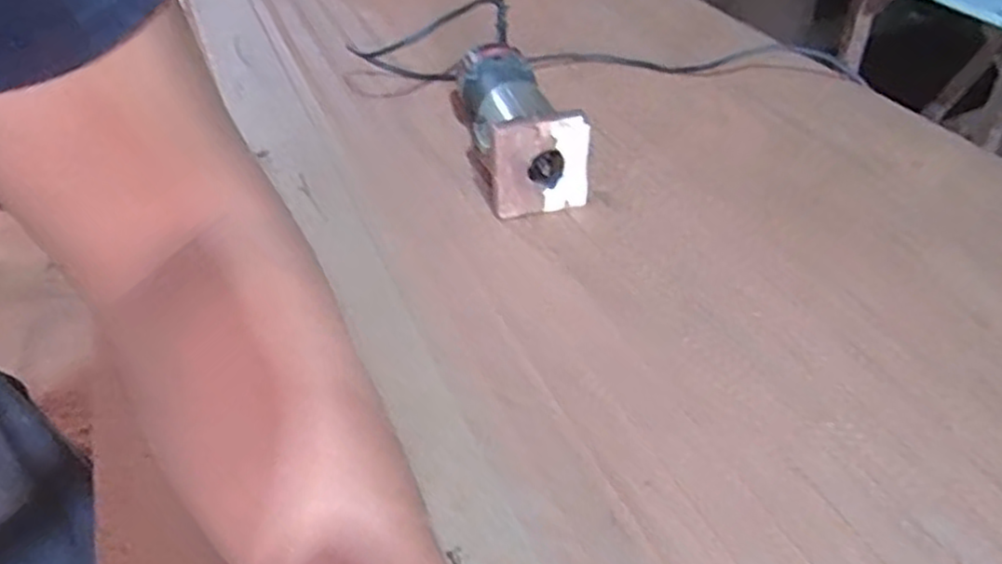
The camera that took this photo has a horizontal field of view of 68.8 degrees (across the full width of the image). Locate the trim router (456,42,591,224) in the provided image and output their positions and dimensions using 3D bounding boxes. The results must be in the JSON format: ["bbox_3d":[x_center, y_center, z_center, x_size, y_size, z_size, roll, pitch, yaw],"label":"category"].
[{"bbox_3d":[0.014,-0.150,0.682,0.080,0.090,0.200,-10,40,-6],"label":"trim router"}]

